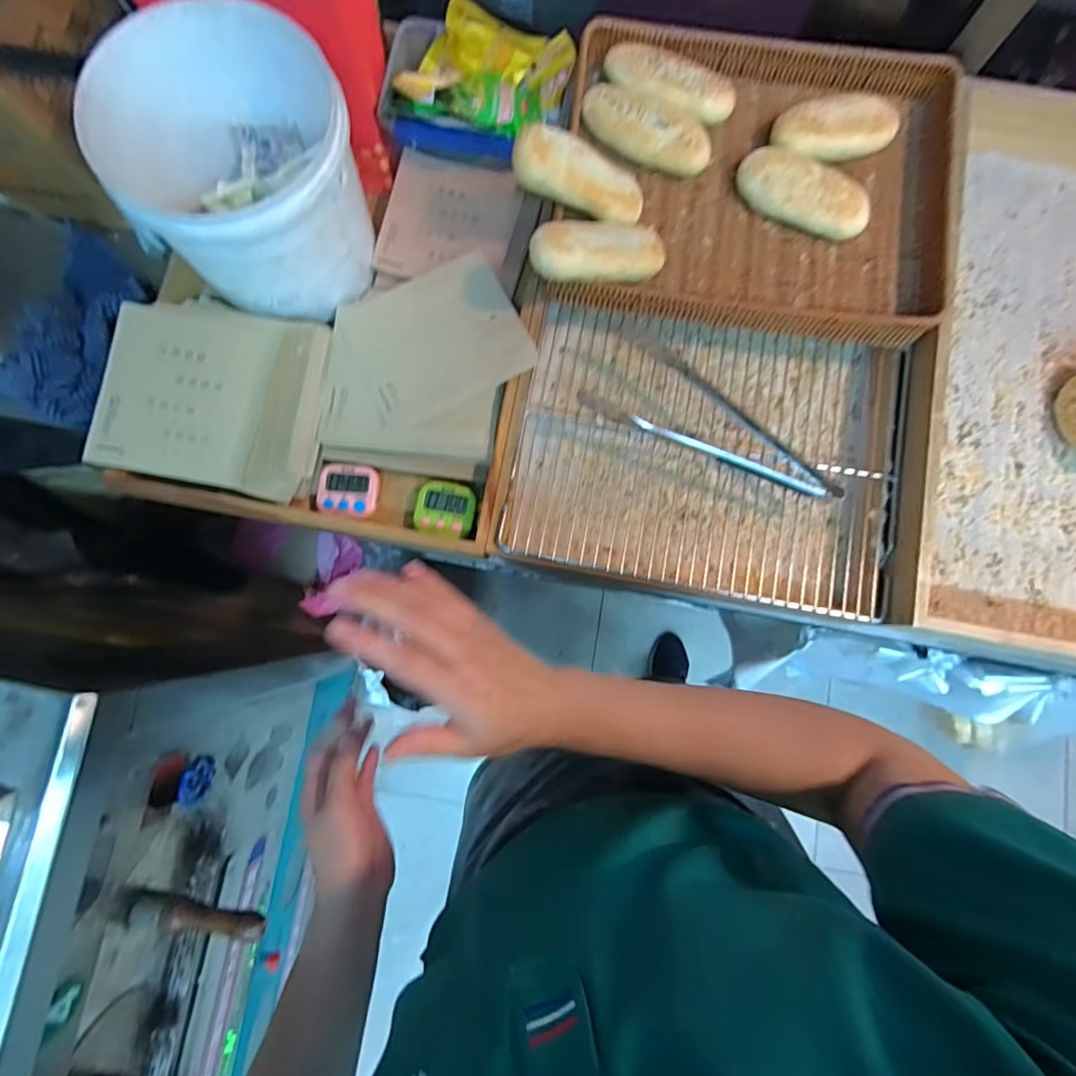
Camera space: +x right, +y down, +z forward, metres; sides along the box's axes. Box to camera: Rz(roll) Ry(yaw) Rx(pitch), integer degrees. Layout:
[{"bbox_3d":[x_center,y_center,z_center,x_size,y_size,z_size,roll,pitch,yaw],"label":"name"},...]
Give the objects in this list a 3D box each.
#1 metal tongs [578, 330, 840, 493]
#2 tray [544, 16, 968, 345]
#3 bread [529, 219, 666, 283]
[{"bbox_3d":[0.192,-0.121,0.559,0.276,0.044,0.114,29,83,3],"label":"metal tongs"},{"bbox_3d":[0.236,-0.386,0.585,0.415,0.061,0.323,10,82,1],"label":"tray"},{"bbox_3d":[0.065,-0.287,0.528,0.152,0.035,0.061,-13,82,-22],"label":"bread"}]

